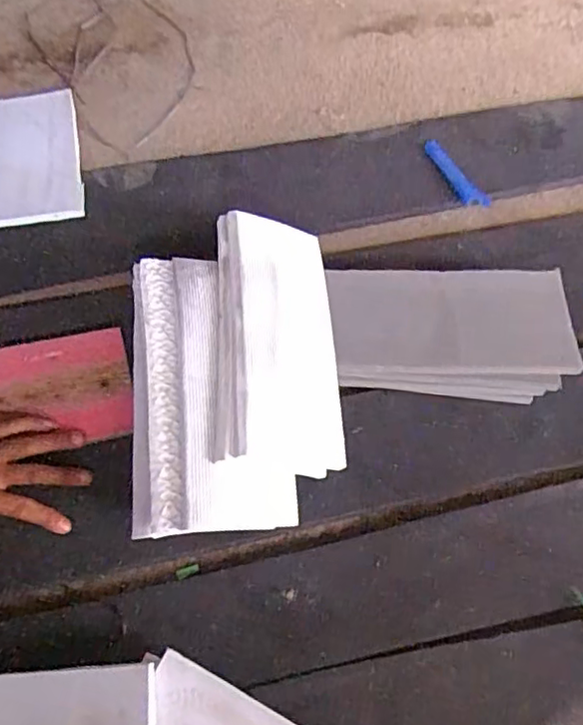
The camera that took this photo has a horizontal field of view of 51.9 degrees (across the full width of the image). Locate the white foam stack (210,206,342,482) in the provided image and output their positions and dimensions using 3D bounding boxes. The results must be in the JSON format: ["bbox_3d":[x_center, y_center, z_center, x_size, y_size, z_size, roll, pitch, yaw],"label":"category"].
[{"bbox_3d":[-0.012,-0.029,0.637,0.137,0.020,0.290,12,62,-26],"label":"white foam stack"}]

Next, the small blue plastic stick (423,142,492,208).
[{"bbox_3d":[0.226,-0.261,0.836,0.030,0.018,0.130,-29,70,-17],"label":"small blue plastic stick"}]

